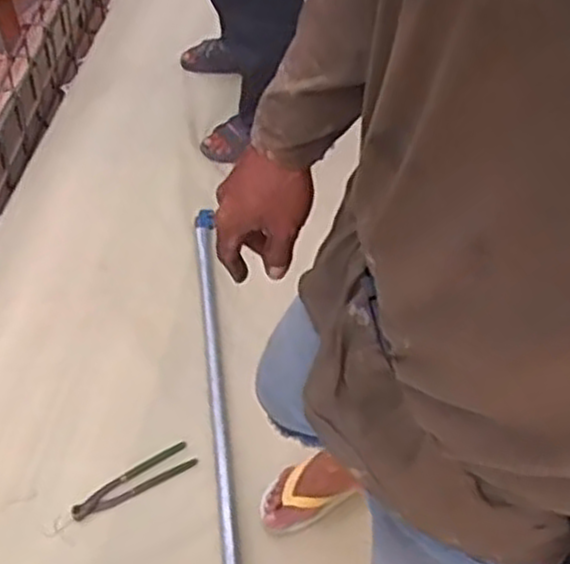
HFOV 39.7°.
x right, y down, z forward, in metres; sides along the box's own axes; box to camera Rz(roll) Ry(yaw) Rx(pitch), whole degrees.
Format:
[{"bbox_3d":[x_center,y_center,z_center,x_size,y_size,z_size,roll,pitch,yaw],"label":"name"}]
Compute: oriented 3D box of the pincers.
[{"bbox_3d":[-0.275,0.360,1.426,0.230,0.020,0.062,-25,54,-20],"label":"pincers"}]

